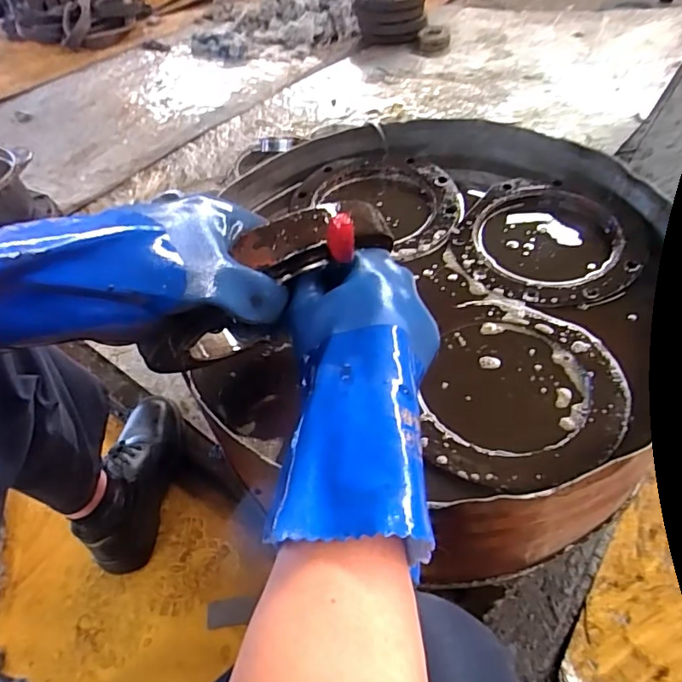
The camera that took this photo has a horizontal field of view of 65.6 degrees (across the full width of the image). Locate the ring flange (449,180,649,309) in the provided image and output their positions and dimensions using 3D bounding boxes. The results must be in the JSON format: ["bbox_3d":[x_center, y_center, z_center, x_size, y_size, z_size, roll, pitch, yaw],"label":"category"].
[{"bbox_3d":[0.250,-0.124,0.636,0.210,0.023,0.213,-2,50,2],"label":"ring flange"}]

